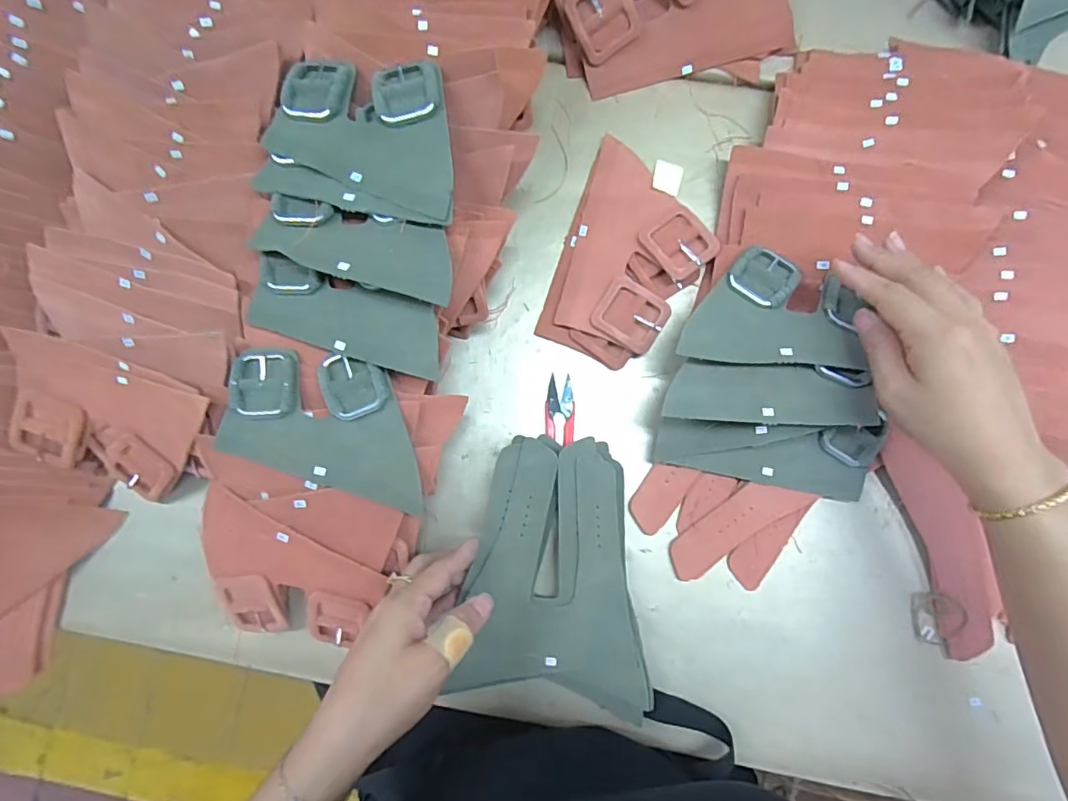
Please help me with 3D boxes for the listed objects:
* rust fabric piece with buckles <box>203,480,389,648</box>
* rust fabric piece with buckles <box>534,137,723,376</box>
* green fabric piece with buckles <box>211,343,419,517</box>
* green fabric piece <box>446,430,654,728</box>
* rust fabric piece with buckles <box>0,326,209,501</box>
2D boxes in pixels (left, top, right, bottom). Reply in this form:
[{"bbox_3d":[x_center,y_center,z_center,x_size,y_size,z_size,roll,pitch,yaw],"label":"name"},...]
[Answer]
[{"bbox_3d":[-0.189,0.132,0.371,0.140,0.012,0.097,29,106,-2],"label":"rust fabric piece with buckles"},{"bbox_3d":[0.074,-0.111,0.399,0.109,0.016,0.163,25,88,3],"label":"rust fabric piece with buckles"},{"bbox_3d":[-0.139,0.014,0.340,0.145,0.012,0.087,16,86,3],"label":"green fabric piece with buckles"},{"bbox_3d":[0.019,0.125,0.374,0.129,0.015,0.187,4,87,2],"label":"green fabric piece"},{"bbox_3d":[-0.314,0.017,0.369,0.158,0.029,0.106,21,113,5],"label":"rust fabric piece with buckles"}]

